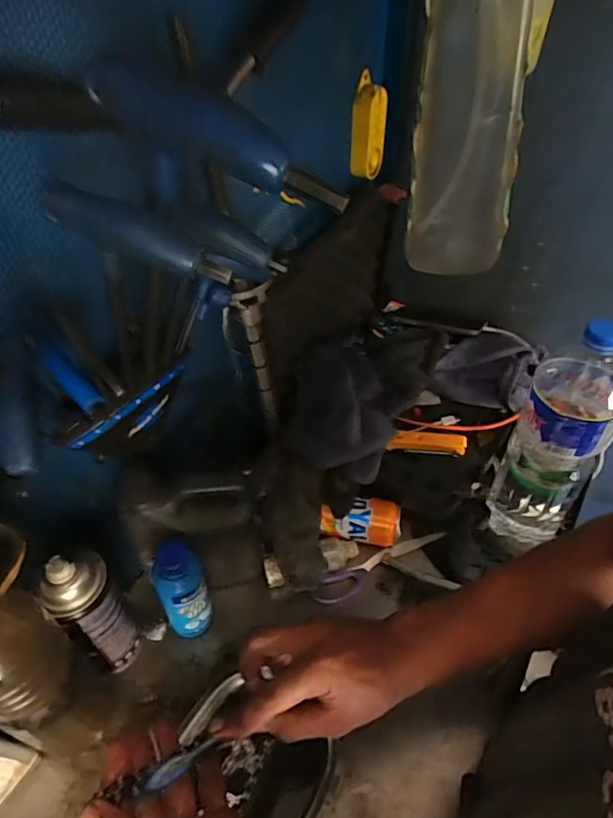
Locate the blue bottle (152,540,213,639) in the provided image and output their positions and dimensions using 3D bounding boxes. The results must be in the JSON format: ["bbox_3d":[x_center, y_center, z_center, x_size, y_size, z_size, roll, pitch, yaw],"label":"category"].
[{"bbox_3d":[-0.129,0.193,0.518,0.050,0.156,0.046,-1,47,1],"label":"blue bottle"}]

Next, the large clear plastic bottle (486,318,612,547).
[{"bbox_3d":[0.272,0.035,0.534,0.084,0.304,0.083,20,51,18],"label":"large clear plastic bottle"}]

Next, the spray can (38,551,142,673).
[{"bbox_3d":[-0.203,0.202,0.484,0.049,0.191,0.057,33,56,28],"label":"spray can"}]

